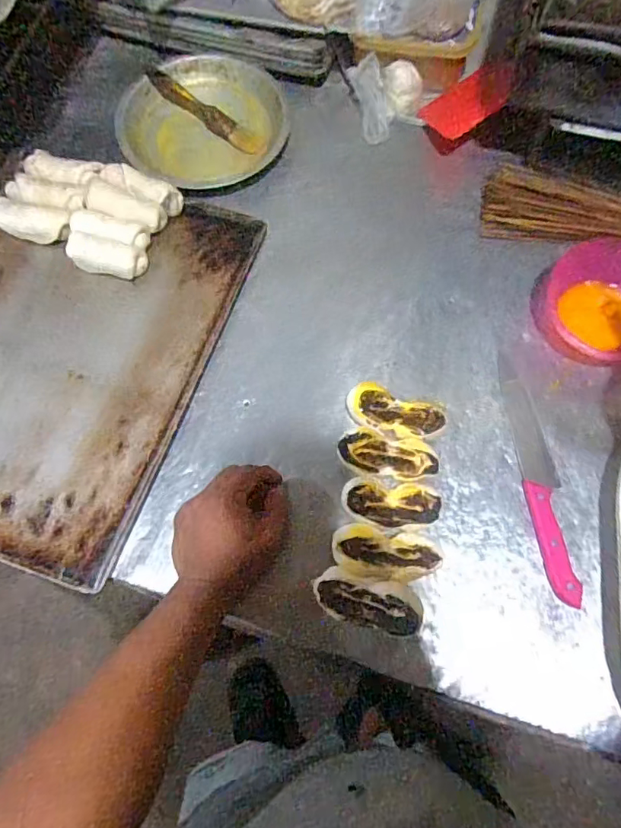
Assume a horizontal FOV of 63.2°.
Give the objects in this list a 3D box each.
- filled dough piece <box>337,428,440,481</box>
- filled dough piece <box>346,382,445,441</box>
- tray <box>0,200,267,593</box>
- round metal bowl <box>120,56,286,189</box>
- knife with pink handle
[{"bbox_3d":[0.078,0.045,0.516,0.099,0.029,0.042,9,71,1],"label":"filled dough piece"},{"bbox_3d":[0.088,0.003,0.529,0.100,0.034,0.054,13,71,3],"label":"filled dough piece"},{"bbox_3d":[-0.273,-0.076,0.552,0.319,0.015,0.440,19,72,5],"label":"tray"},{"bbox_3d":[-0.137,-0.375,0.647,0.207,0.024,0.189,1,71,-2],"label":"round metal bowl"},{"bbox_3d":[0.234,0.057,0.519,0.035,0.015,0.257,-3,71,-3],"label":"knife with pink handle"}]

